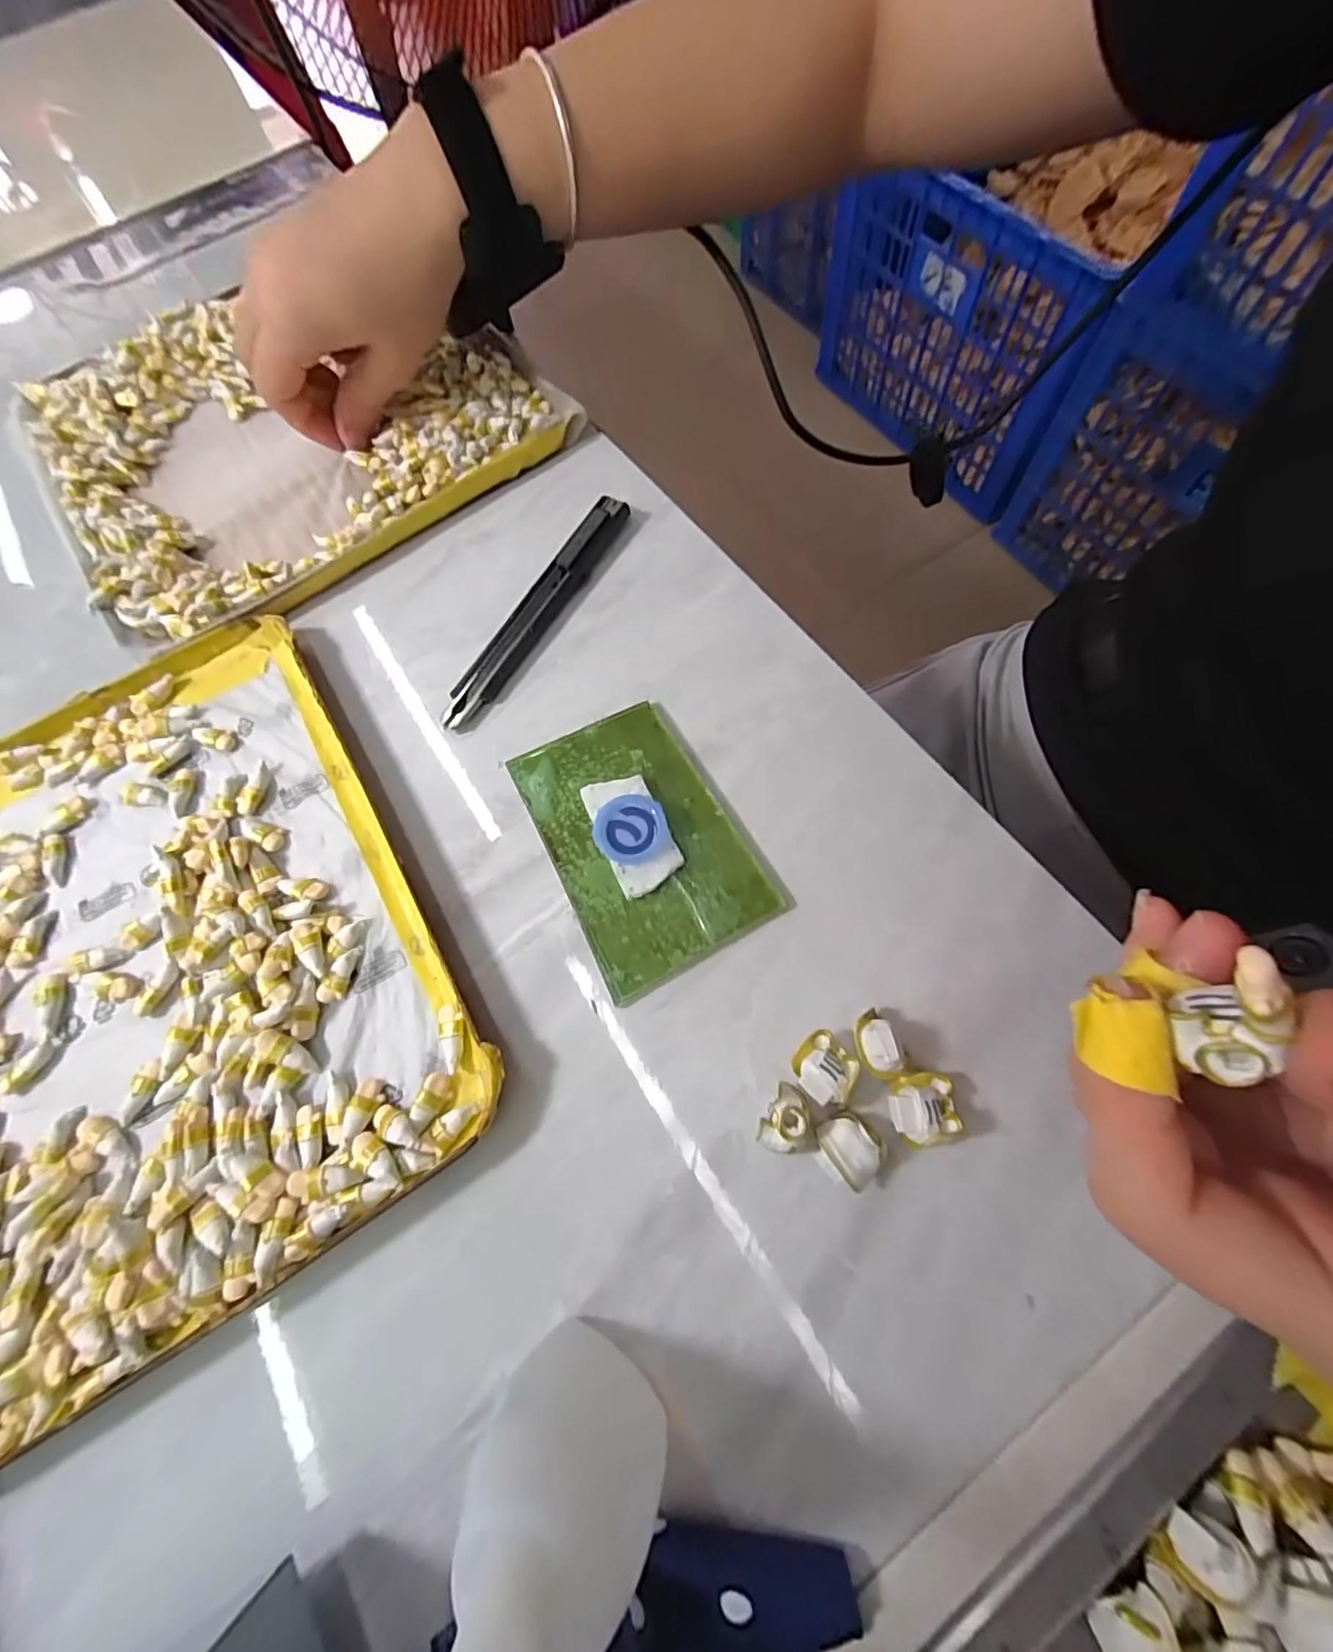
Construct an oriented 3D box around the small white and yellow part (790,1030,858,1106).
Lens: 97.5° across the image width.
[{"bbox_3d":[0.050,0.078,0.187,0.018,0.015,0.019,-40,72,-10],"label":"small white and yellow part"}]

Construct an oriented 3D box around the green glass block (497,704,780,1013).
[{"bbox_3d":[-0.011,0.003,0.222,0.066,0.008,0.102,-29,70,-6],"label":"green glass block"}]

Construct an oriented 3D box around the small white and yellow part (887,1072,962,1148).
[{"bbox_3d":[0.078,0.087,0.180,0.019,0.012,0.019,-1,70,4],"label":"small white and yellow part"}]

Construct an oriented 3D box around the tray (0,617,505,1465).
[{"bbox_3d":[-0.194,0.046,0.207,0.192,0.017,0.241,-32,70,-7],"label":"tray"}]

